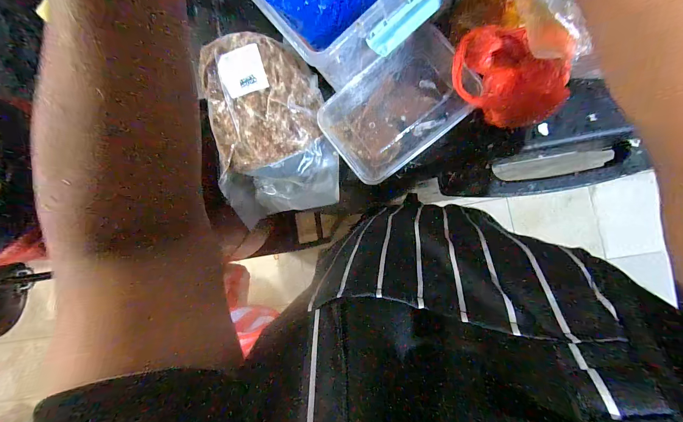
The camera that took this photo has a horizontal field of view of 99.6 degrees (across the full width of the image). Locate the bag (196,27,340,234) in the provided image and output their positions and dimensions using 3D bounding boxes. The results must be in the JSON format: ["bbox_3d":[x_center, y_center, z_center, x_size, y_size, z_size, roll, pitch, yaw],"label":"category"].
[{"bbox_3d":[-0.097,-0.100,0.376,0.156,0.031,0.224,-14,113,6],"label":"bag"}]

